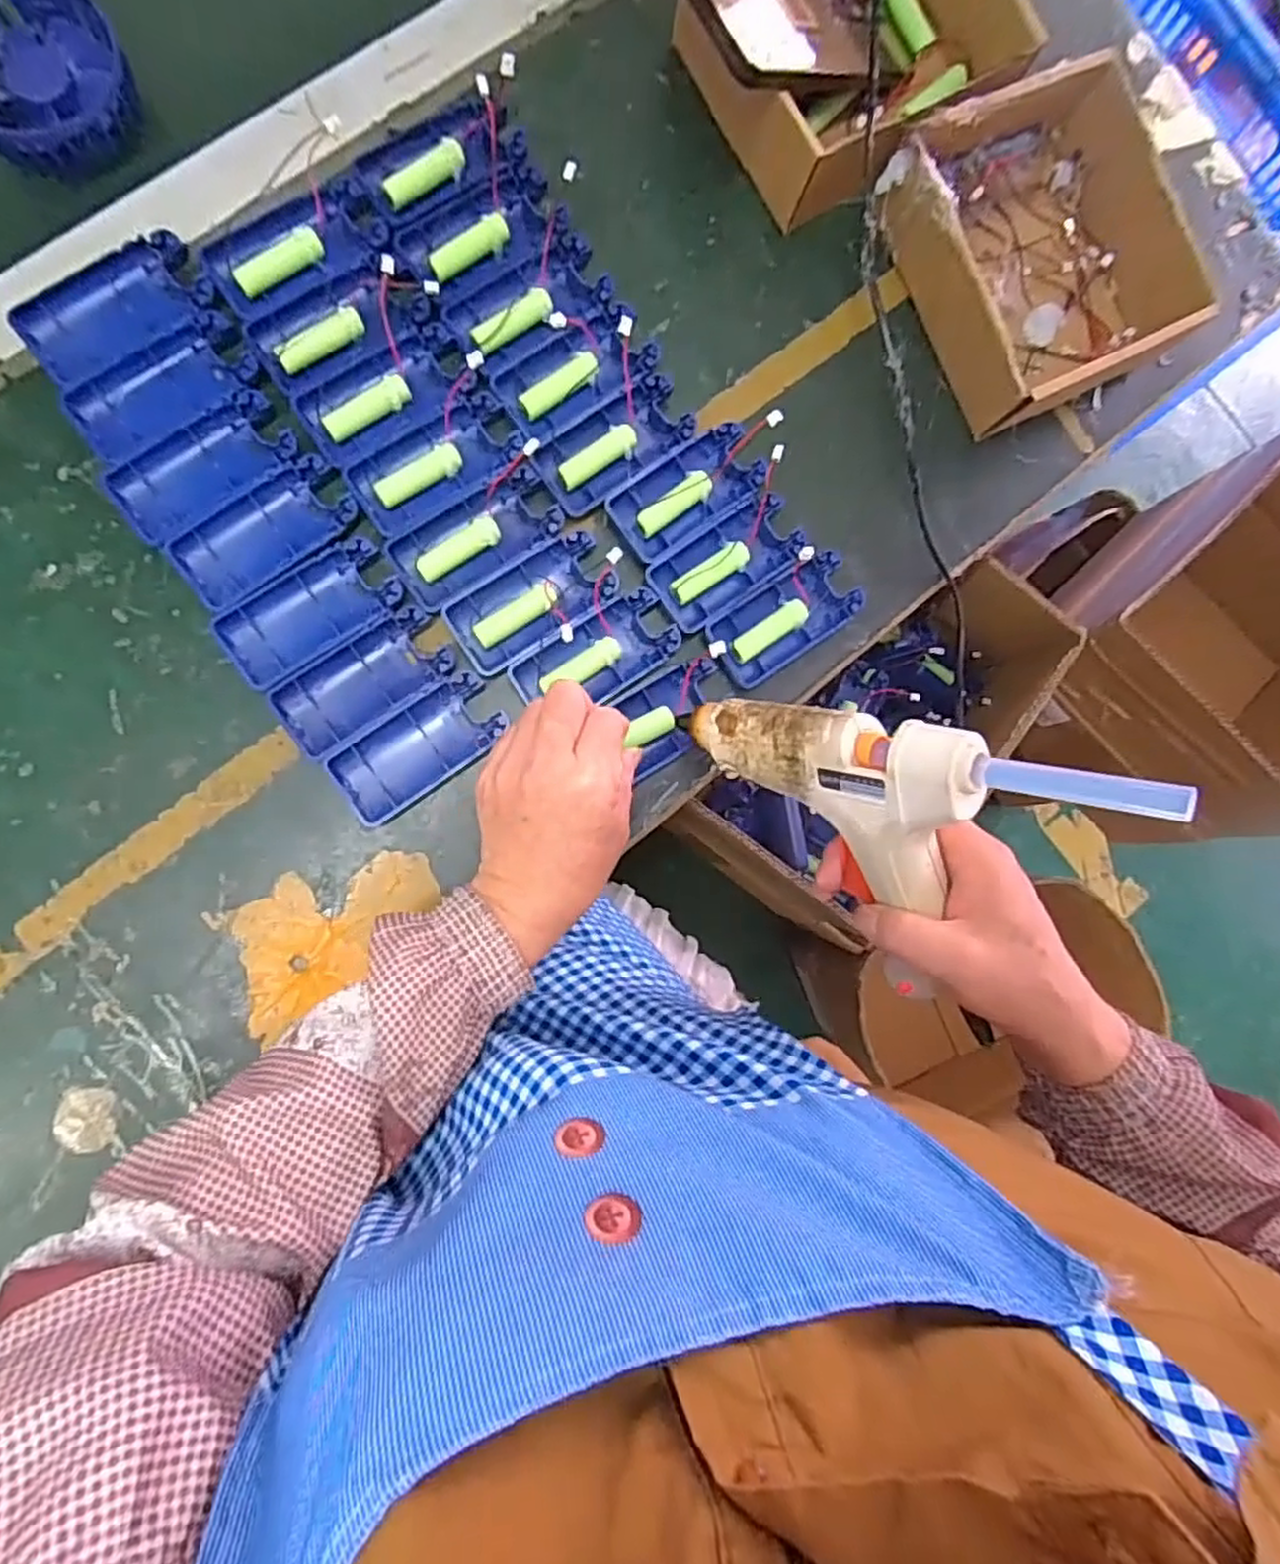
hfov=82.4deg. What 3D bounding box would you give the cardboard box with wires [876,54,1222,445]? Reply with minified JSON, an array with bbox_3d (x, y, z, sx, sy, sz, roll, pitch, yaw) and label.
[{"bbox_3d":[0.239,-0.315,0.438,0.148,0.055,0.162,-27,93,-7],"label":"cardboard box with wires"}]

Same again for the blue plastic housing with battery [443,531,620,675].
[{"bbox_3d":[-0.059,-0.100,0.410,0.093,0.015,0.046,-36,94,-7],"label":"blue plastic housing with battery"}]

